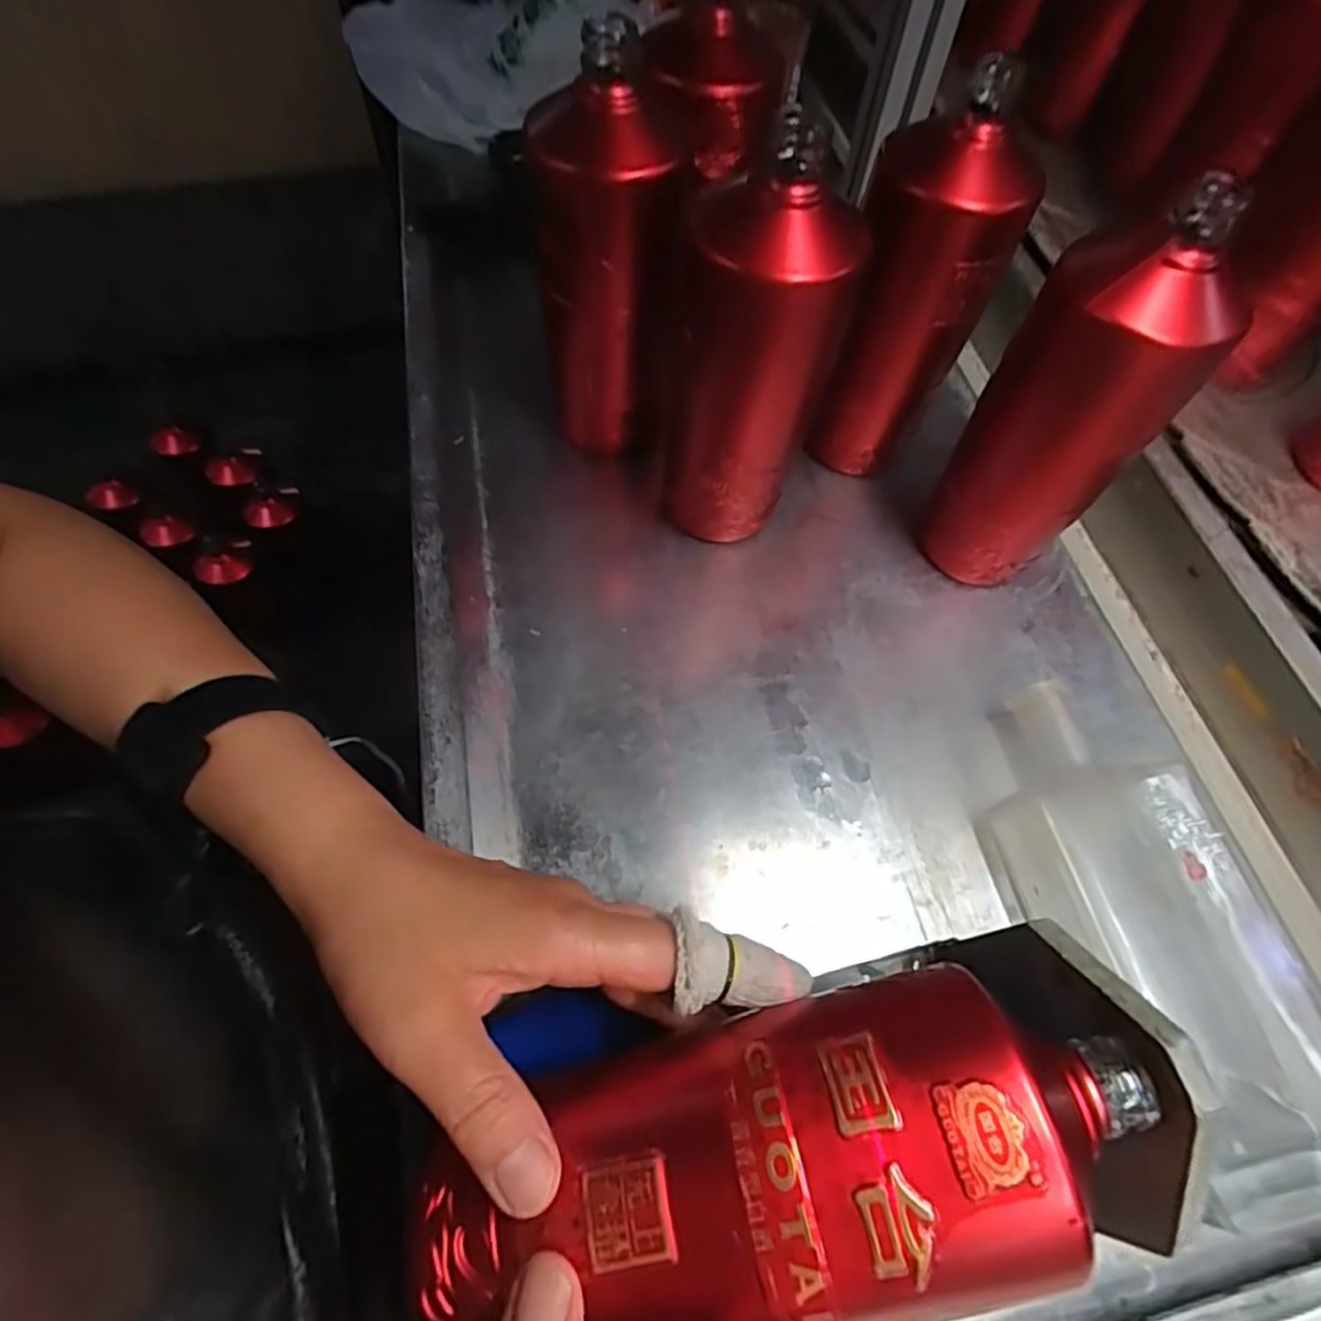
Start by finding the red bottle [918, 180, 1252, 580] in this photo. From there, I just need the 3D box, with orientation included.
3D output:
[{"bbox_3d":[0.212,-0.125,0.371,0.083,0.201,0.080,-11,66,-1],"label":"red bottle"}]

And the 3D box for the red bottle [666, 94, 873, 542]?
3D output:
[{"bbox_3d":[0.048,-0.151,0.375,0.089,0.204,0.077,8,67,7],"label":"red bottle"}]

